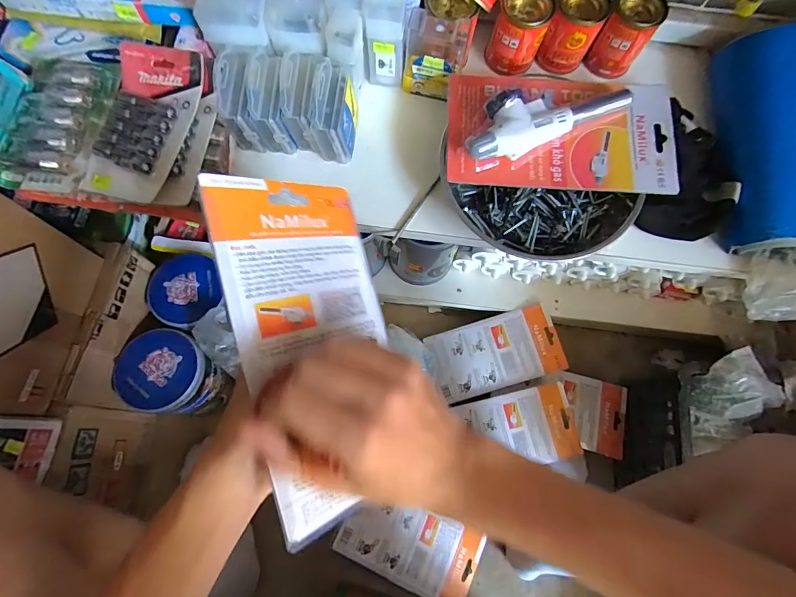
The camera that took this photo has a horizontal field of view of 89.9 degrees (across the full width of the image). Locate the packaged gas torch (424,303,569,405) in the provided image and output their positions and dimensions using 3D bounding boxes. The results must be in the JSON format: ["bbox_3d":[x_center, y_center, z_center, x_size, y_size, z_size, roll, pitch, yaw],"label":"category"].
[{"bbox_3d":[0.165,0.090,0.685,0.214,0.034,0.125,-15,73,-7],"label":"packaged gas torch"}]

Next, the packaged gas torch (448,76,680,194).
[{"bbox_3d":[0.163,-0.168,0.387,0.226,0.036,0.124,4,72,-1],"label":"packaged gas torch"}]

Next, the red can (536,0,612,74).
[{"bbox_3d":[0.187,-0.288,0.429,0.049,0.067,0.046,1,72,-2],"label":"red can"}]

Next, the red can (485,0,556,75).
[{"bbox_3d":[0.130,-0.286,0.425,0.053,0.067,0.049,1,72,-2],"label":"red can"}]

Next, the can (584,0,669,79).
[{"bbox_3d":[0.241,-0.282,0.429,0.053,0.067,0.051,31,74,8],"label":"can"}]

